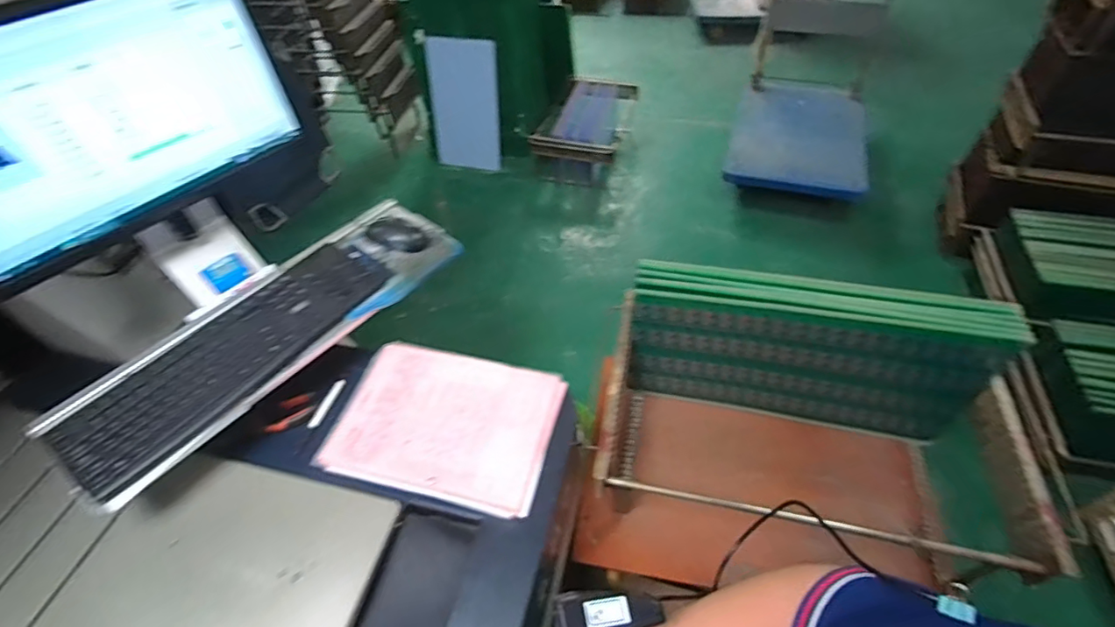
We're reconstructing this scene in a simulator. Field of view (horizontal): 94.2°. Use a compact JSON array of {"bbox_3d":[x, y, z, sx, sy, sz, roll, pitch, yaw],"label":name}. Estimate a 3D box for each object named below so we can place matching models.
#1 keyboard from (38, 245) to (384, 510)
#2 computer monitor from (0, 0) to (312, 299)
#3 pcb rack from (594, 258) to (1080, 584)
[{"bbox_3d":[-0.459,0.046,0.747,0.144,0.034,0.459,27,56,24],"label":"keyboard"},{"bbox_3d":[-0.547,-0.240,0.640,0.040,0.265,0.427,28,57,25],"label":"computer monitor"},{"bbox_3d":[0.420,0.218,0.944,0.640,0.415,0.371,8,50,11],"label":"pcb rack"}]

